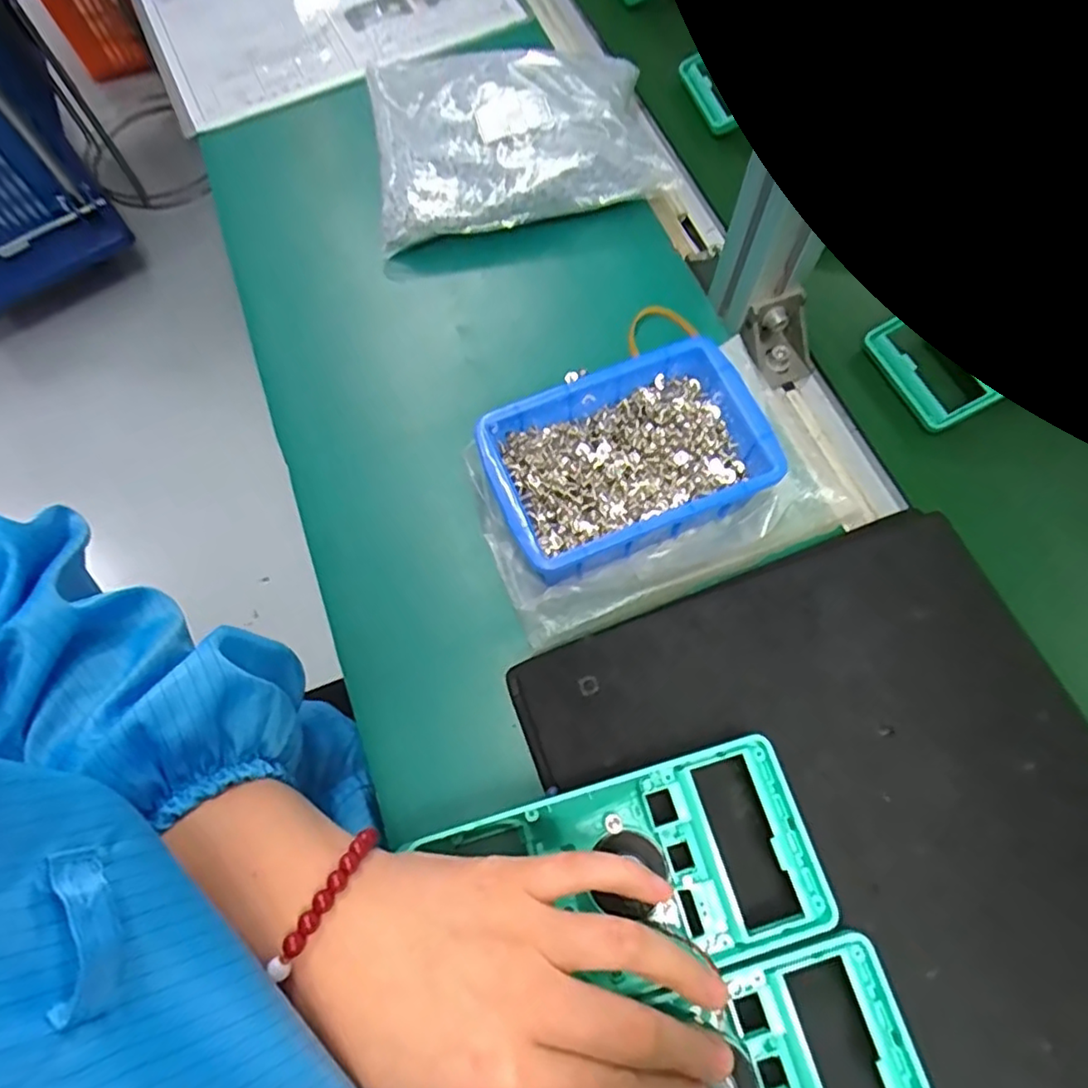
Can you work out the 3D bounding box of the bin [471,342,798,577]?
[{"bbox_3d":[0.050,-0.049,0.360,0.156,0.047,0.098,-24,71,-9],"label":"bin"}]

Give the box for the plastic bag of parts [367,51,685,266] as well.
[{"bbox_3d":[-0.024,-0.318,0.473,0.208,0.051,0.180,-9,70,-3],"label":"plastic bag of parts"}]

